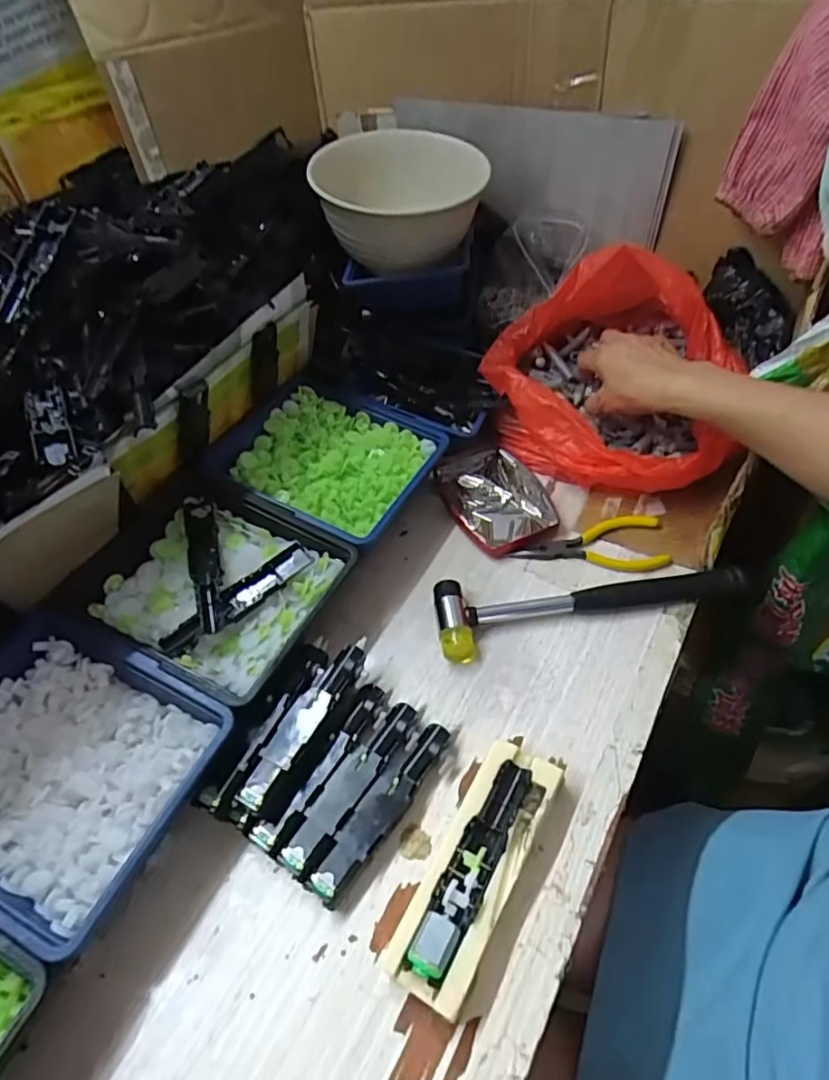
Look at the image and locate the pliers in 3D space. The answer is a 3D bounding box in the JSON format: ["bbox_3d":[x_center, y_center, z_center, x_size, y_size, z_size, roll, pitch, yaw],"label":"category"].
[{"bbox_3d":[0.142,0.002,0.493,0.120,0.010,0.054,-1,49,6],"label":"pliers"}]

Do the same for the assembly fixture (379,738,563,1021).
[{"bbox_3d":[0.036,0.183,0.341,0.045,0.029,0.138,22,55,23],"label":"assembly fixture"}]

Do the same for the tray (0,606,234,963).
[{"bbox_3d":[-0.215,0.128,0.357,0.166,0.033,0.146,19,54,21],"label":"tray"}]

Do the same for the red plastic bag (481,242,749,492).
[{"bbox_3d":[0.176,-0.160,0.545,0.211,0.127,0.214,13,52,17],"label":"red plastic bag"}]

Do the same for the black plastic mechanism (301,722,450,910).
[{"bbox_3d":[-0.020,0.164,0.369,0.027,0.019,0.118,27,57,26],"label":"black plastic mechanism"}]

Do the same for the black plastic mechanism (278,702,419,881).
[{"bbox_3d":[-0.038,0.154,0.381,0.024,0.019,0.119,24,56,24],"label":"black plastic mechanism"}]

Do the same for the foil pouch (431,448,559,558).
[{"bbox_3d":[0.072,-0.039,0.538,0.084,0.011,0.122,-20,50,-11],"label":"foil pouch"}]

